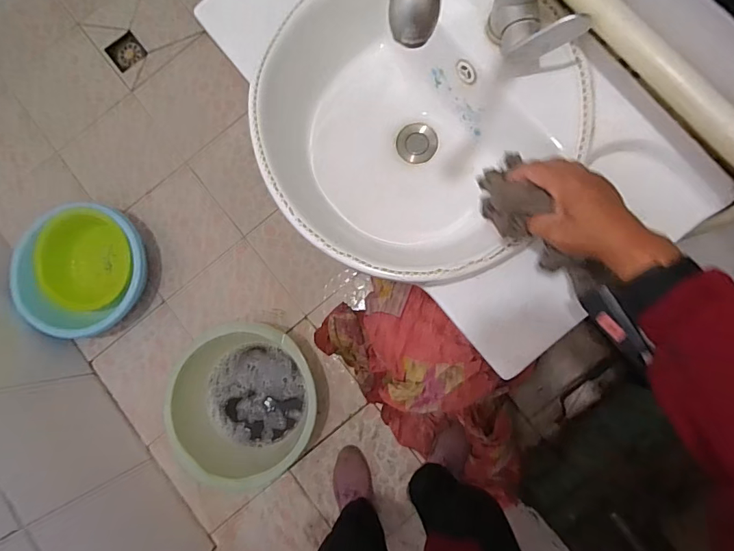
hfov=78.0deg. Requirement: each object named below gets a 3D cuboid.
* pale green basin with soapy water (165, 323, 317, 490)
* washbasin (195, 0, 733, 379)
[{"bbox_3d":[-0.315,0.350,1.200,0.384,0.166,0.435,1,85,5],"label":"pale green basin with soapy water"},{"bbox_3d":[0.066,-0.200,0.613,0.398,0.220,0.645,-42,83,0],"label":"washbasin"}]

